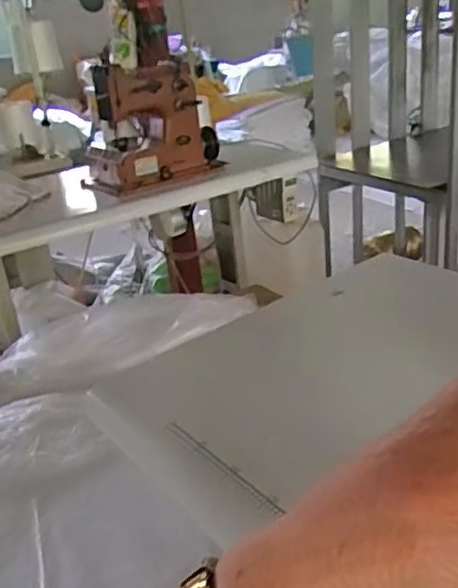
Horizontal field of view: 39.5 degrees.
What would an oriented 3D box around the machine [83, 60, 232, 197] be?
[{"bbox_3d":[-0.190,-0.423,1.608,0.339,0.277,0.173,-18,26,-23],"label":"machine"}]

